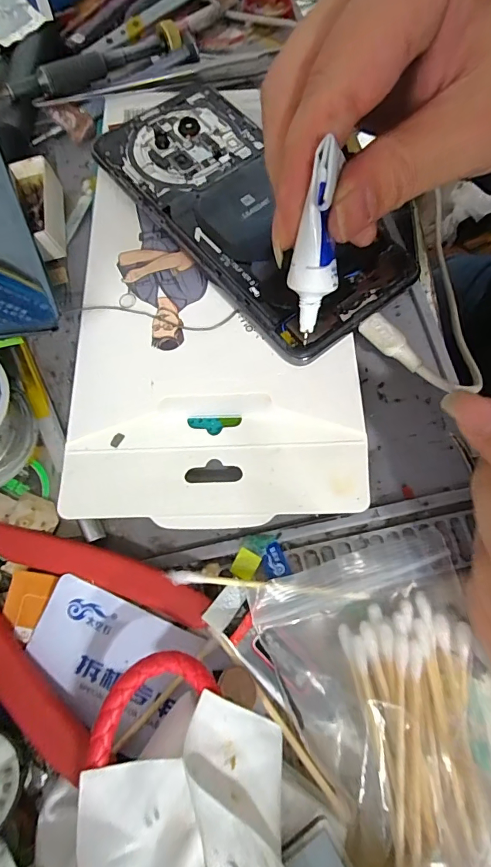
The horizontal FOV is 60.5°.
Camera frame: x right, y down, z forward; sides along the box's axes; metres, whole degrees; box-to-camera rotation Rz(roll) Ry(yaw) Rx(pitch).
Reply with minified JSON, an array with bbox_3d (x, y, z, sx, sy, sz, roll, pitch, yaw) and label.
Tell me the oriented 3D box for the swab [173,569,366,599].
[{"bbox_3d":[0.008,0.053,0.148,0.069,0.008,0.004,4,71,3],"label":"swab"}]

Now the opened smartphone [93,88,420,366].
[{"bbox_3d":[0.003,-0.108,0.198,0.082,0.011,0.157,-38,74,-10],"label":"opened smartphone"}]

